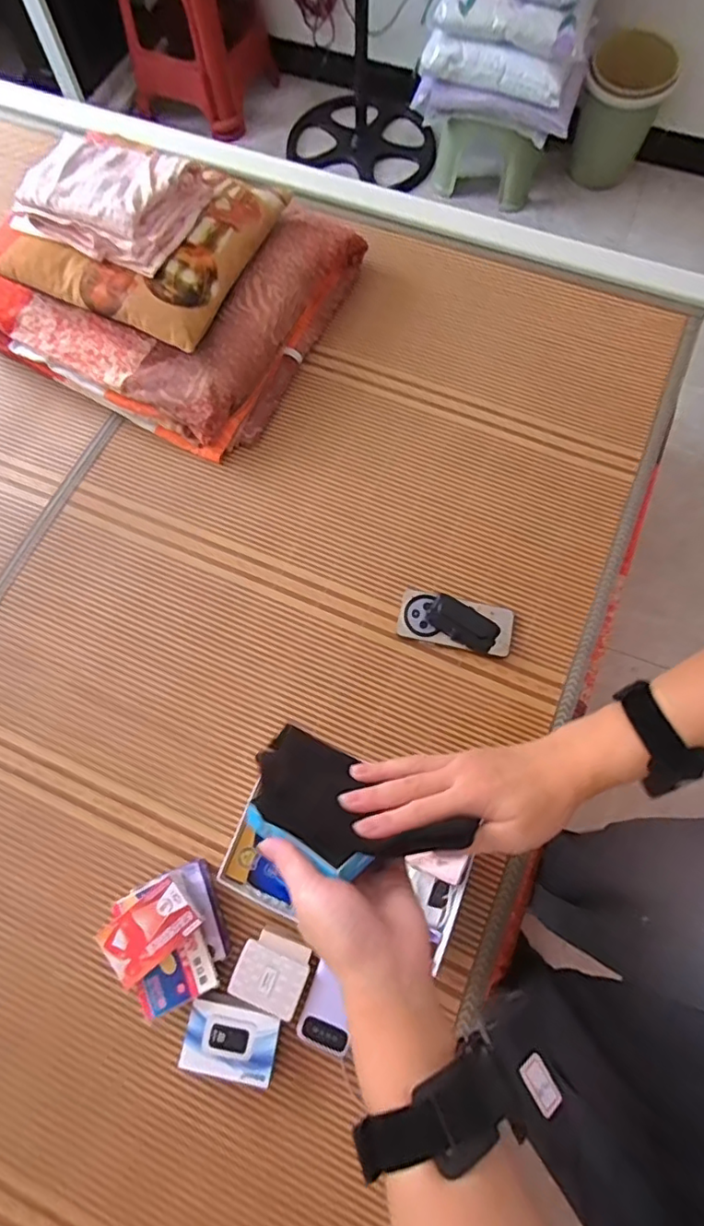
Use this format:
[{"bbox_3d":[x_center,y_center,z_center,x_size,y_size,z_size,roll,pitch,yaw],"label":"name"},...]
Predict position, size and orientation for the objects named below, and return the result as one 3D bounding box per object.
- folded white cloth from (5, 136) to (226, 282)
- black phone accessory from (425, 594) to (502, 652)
[{"bbox_3d":[-0.396,-0.717,0.950,0.263,0.067,0.264,23,73,8],"label":"folded white cloth"},{"bbox_3d":[0.163,0.015,0.830,0.104,0.034,0.052,23,73,9],"label":"black phone accessory"}]

